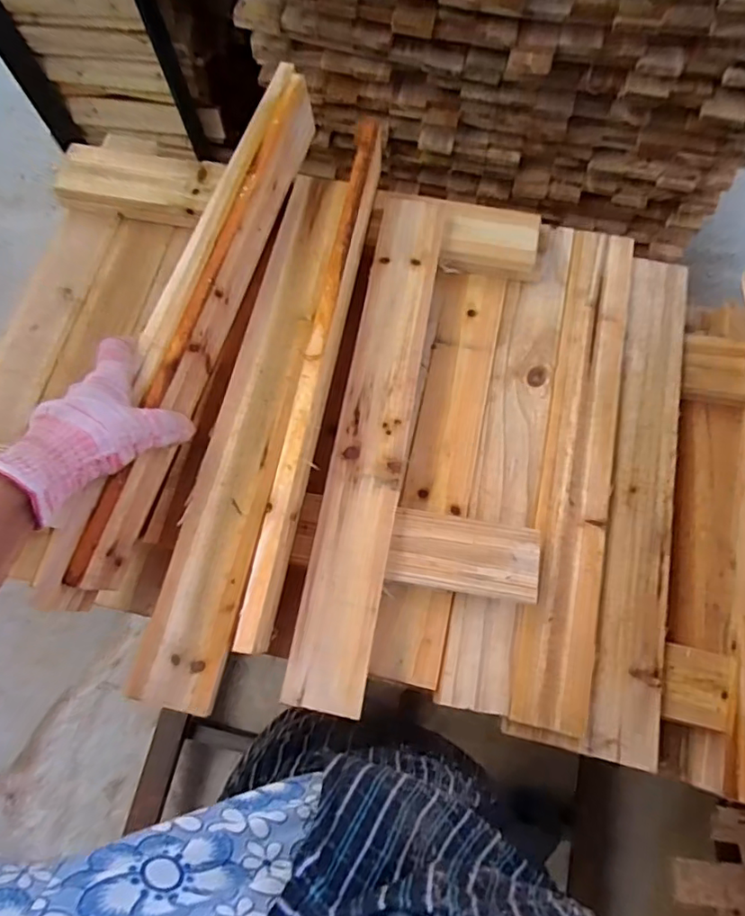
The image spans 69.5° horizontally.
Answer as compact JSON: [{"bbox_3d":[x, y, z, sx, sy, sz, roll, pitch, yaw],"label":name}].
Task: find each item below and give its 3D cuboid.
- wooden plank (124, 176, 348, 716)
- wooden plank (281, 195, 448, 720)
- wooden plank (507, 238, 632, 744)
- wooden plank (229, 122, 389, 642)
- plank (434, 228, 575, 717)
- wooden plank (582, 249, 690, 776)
[{"bbox_3d":[-0.098,-0.044,0.467,0.062,0.012,0.480,12,73,4],"label":"wooden plank"},{"bbox_3d":[0.004,-0.031,0.482,0.064,0.015,0.472,10,73,2],"label":"wooden plank"},{"bbox_3d":[0.197,-0.005,0.513,0.064,0.011,0.493,12,73,5],"label":"wooden plank"},{"bbox_3d":[-0.045,-0.088,0.478,0.017,0.067,0.494,11,73,4],"label":"wooden plank"},{"bbox_3d":[0.136,-0.017,0.519,0.061,0.009,0.484,12,73,4],"label":"plank"},{"bbox_3d":[0.259,0.023,0.515,0.058,0.012,0.489,12,73,4],"label":"wooden plank"}]

